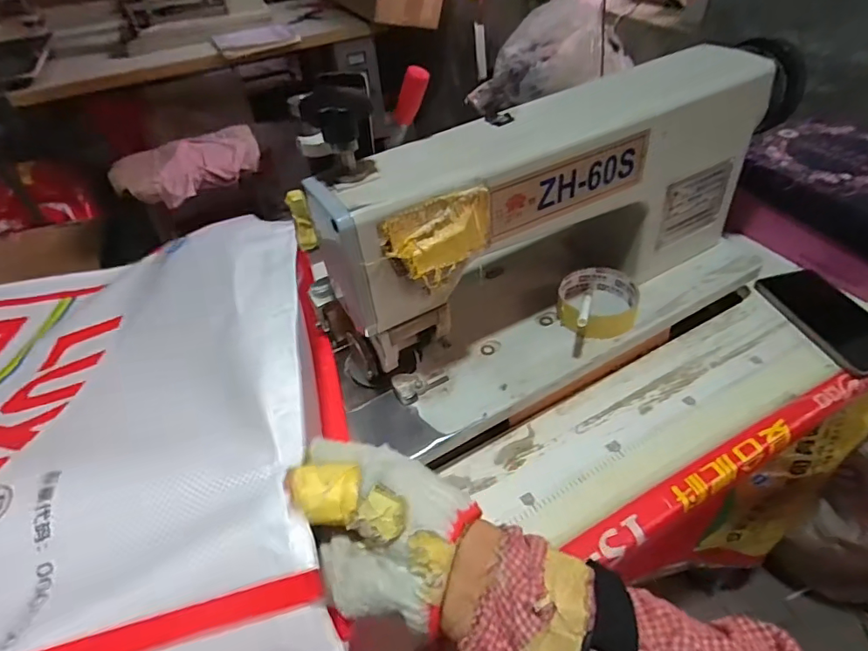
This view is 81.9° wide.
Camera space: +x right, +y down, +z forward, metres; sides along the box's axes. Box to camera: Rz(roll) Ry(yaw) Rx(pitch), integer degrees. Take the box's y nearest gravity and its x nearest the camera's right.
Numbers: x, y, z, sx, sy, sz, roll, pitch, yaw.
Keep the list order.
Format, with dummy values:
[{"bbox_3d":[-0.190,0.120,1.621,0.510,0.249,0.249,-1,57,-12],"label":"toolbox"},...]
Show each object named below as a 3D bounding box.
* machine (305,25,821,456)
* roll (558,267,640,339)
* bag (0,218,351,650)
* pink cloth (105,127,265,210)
[{"bbox_3d":[0.115,-0.093,0.489,0.477,0.212,0.211,-29,49,-23],"label":"machine"},{"bbox_3d":[0.173,-0.025,0.528,0.080,0.029,0.087,-2,44,2],"label":"roll"},{"bbox_3d":[-0.434,0.103,0.367,0.710,0.144,0.447,-12,45,-7],"label":"bag"},{"bbox_3d":[-0.750,-0.505,1.570,0.449,0.105,0.243,-35,52,-27],"label":"pink cloth"}]

